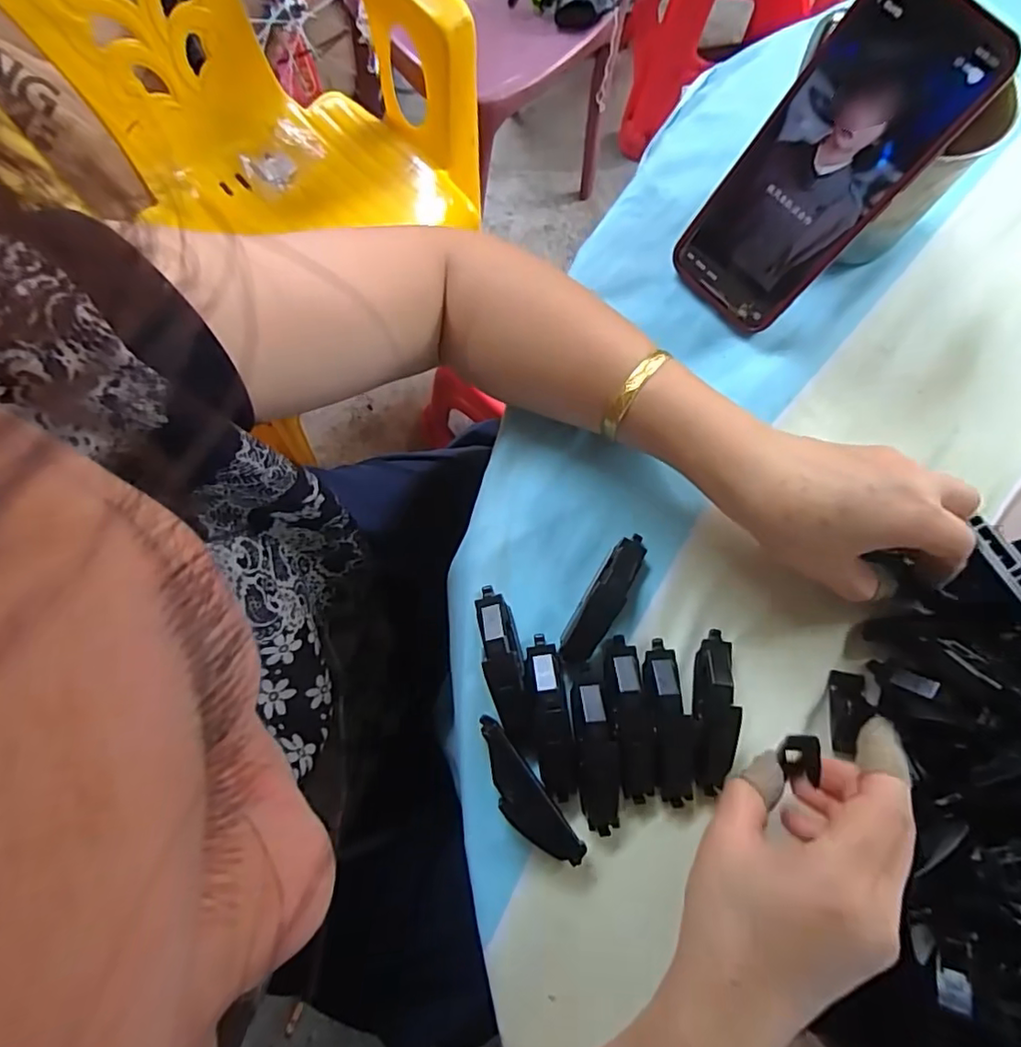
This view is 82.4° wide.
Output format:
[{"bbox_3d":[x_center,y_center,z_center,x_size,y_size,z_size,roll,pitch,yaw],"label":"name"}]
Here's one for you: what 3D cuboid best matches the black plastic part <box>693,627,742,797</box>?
[{"bbox_3d":[0.107,0.099,0.305,0.022,0.010,0.079,2,78,-1],"label":"black plastic part"}]

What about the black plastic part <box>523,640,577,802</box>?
[{"bbox_3d":[0.020,0.100,0.299,0.020,0.016,0.079,-9,78,-3],"label":"black plastic part"}]

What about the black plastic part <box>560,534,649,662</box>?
[{"bbox_3d":[0.051,0.040,0.316,0.019,0.013,0.077,32,79,5],"label":"black plastic part"}]

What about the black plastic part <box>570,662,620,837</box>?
[{"bbox_3d":[0.043,0.114,0.297,0.021,0.018,0.081,-3,78,-2],"label":"black plastic part"}]

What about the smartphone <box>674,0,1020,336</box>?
[{"bbox_3d":[0.162,-0.185,0.310,0.075,0.159,0.010,49,46,8],"label":"smartphone"}]

